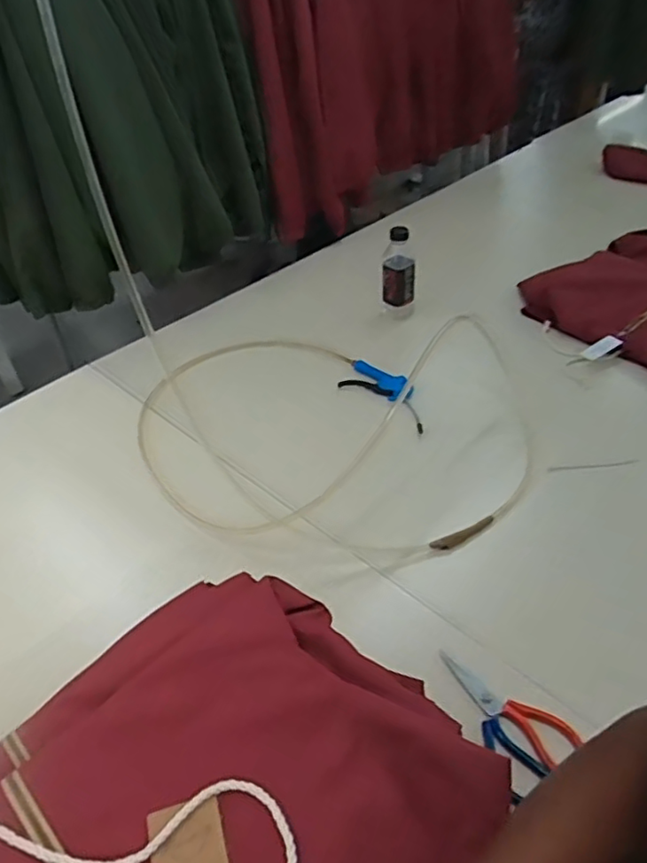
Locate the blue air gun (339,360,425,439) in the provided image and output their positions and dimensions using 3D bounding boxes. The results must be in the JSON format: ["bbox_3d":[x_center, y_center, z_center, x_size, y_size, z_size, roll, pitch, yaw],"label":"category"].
[{"bbox_3d":[0.126,-0.084,1.188,0.096,0.048,0.229,-33,49,-30],"label":"blue air gun"}]

